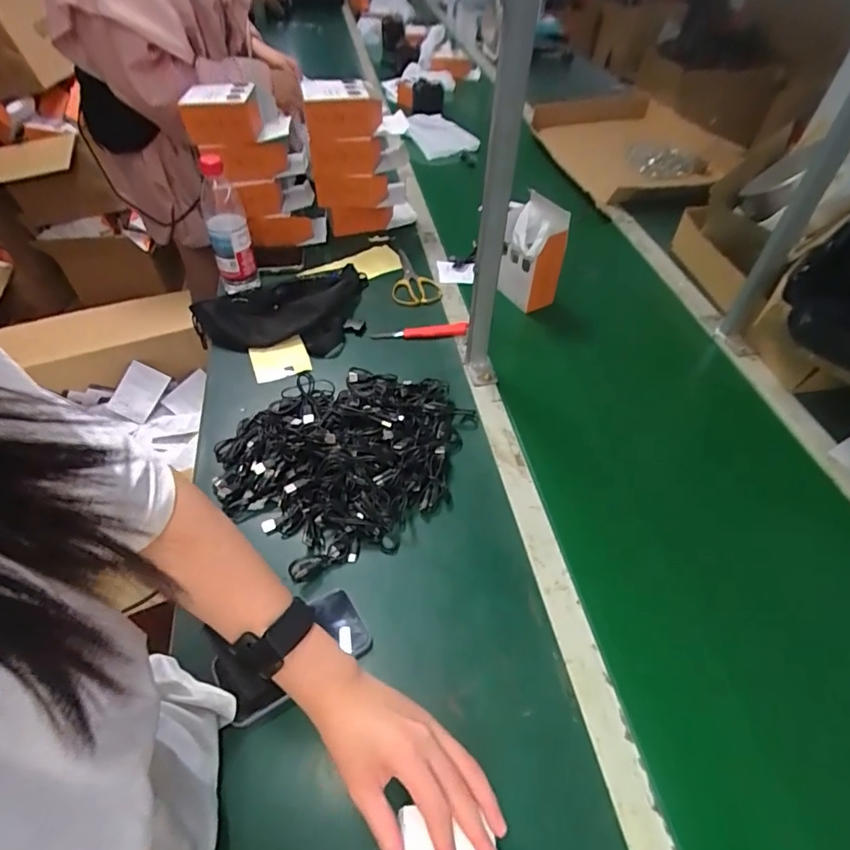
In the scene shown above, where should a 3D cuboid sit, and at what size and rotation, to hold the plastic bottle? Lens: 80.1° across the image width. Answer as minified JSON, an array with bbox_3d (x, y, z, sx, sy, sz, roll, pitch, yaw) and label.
[{"bbox_3d":[-0.330,-0.323,0.843,0.070,0.217,0.066,-17,51,-14],"label":"plastic bottle"}]

